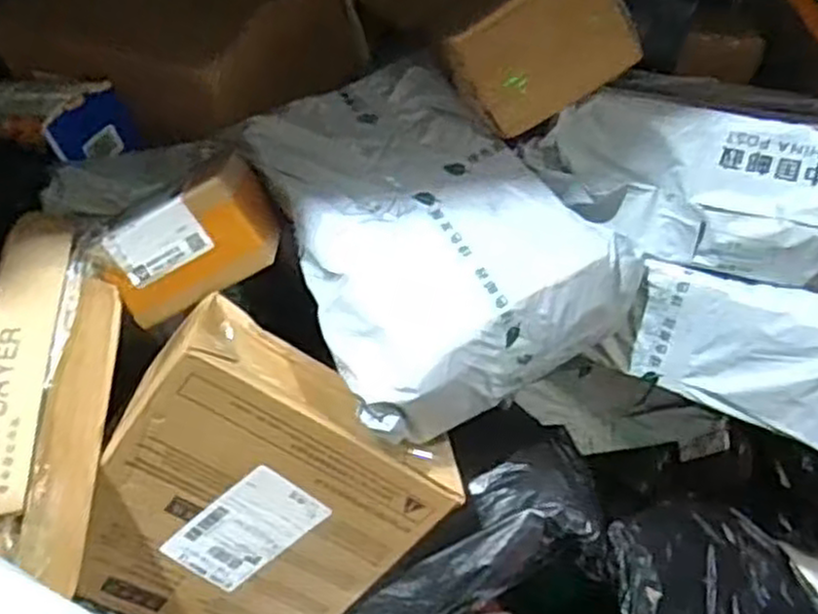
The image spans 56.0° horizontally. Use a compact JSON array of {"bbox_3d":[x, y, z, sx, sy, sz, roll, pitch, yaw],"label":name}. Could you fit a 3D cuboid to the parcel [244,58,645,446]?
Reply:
[{"bbox_3d":[0.018,-0.068,0.663,0.264,0.078,0.302,-30,71,-14],"label":"parcel"}]

